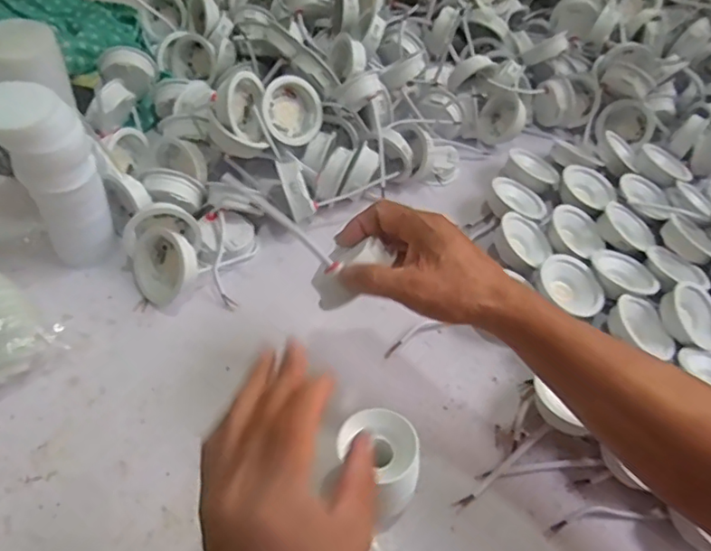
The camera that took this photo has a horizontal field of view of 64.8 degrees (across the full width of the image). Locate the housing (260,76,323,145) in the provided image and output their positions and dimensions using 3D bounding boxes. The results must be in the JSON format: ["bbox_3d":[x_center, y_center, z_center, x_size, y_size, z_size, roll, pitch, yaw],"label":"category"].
[{"bbox_3d":[-0.070,-0.182,0.624,0.065,0.070,0.031,-1,11,-11],"label":"housing"}]

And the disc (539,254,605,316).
[{"bbox_3d":[0.227,0.010,0.586,0.069,0.025,0.059,36,56,20],"label":"disc"}]

